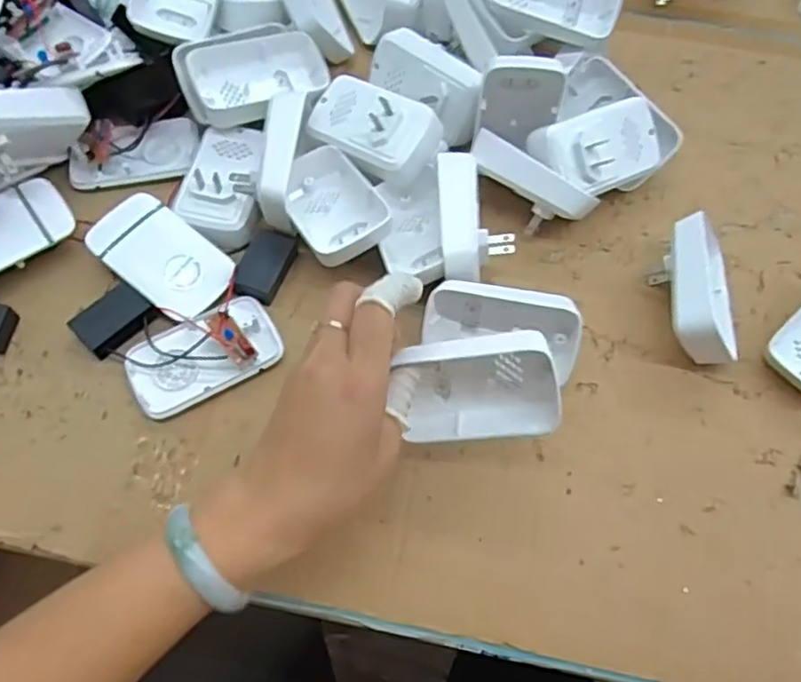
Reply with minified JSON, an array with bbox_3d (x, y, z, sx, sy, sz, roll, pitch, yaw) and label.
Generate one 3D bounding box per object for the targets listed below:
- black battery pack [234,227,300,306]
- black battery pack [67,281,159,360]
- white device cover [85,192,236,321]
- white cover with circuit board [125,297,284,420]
[{"bbox_3d":[-0.094,-0.052,0.466,0.028,0.018,0.051,15,65,6],"label":"black battery pack"},{"bbox_3d":[-0.191,-0.015,0.442,0.031,0.016,0.047,41,70,17],"label":"black battery pack"},{"bbox_3d":[-0.164,-0.058,0.460,0.100,0.018,0.058,36,69,15],"label":"white device cover"},{"bbox_3d":[-0.128,0.009,0.434,0.096,0.018,0.055,-27,68,-13],"label":"white cover with circuit board"}]

